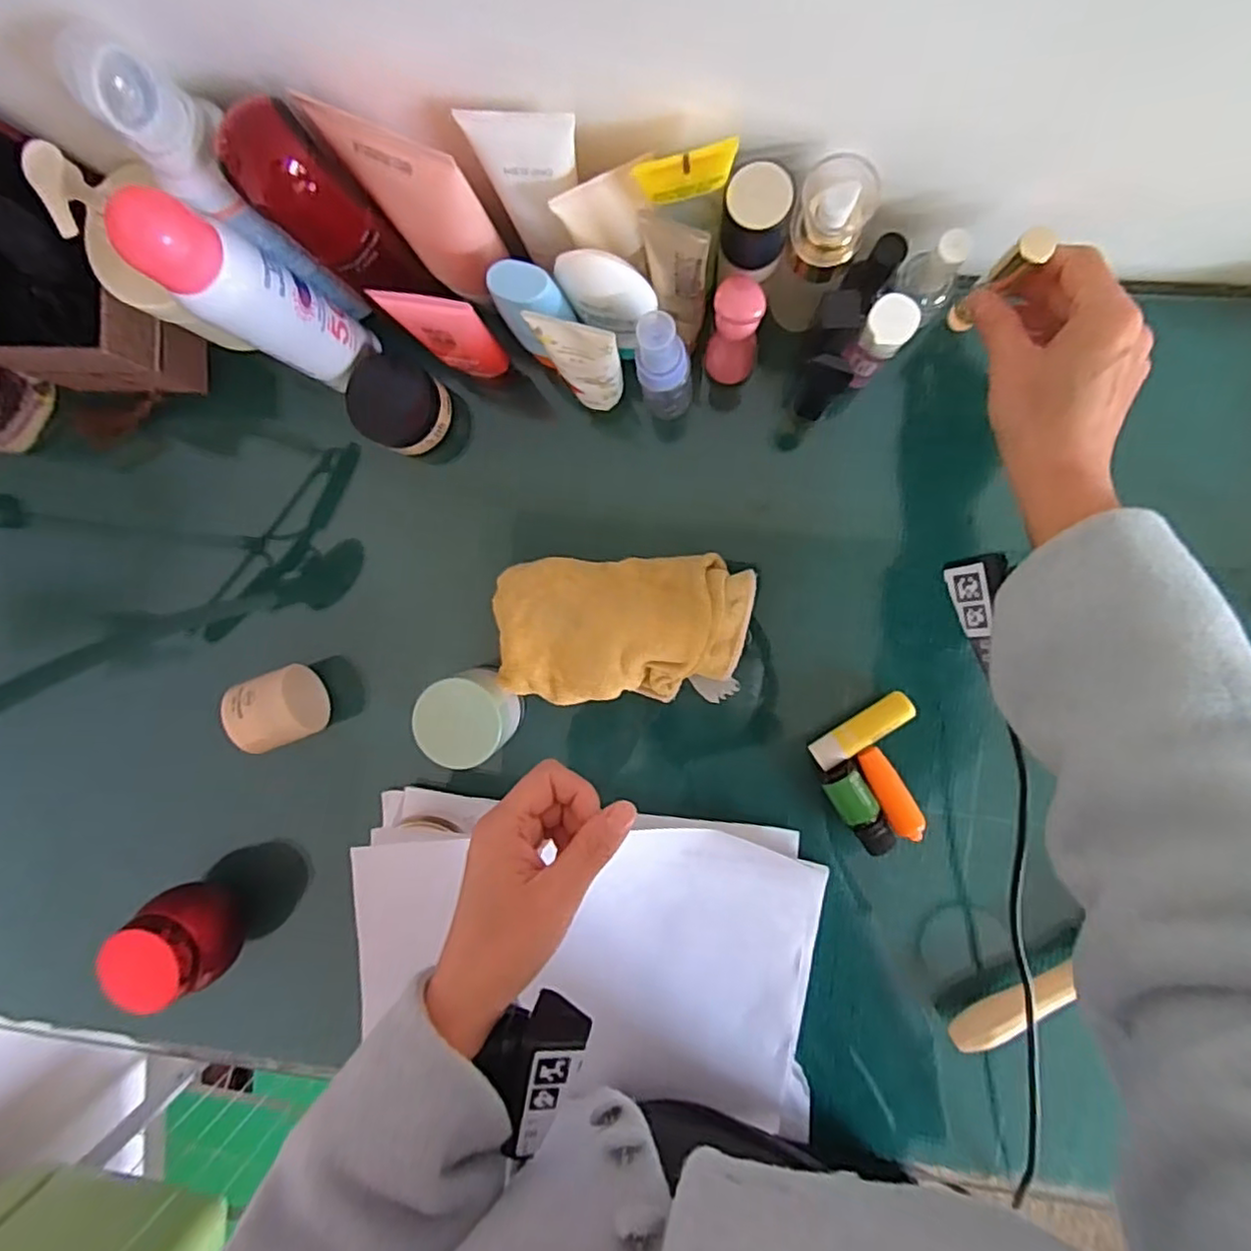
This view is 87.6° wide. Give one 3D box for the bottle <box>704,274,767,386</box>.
[{"bbox_3d":[0.062,-0.166,0.372,0.029,0.082,0.030,13,95,6],"label":"bottle"}]

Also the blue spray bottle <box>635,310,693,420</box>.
[{"bbox_3d":[0.024,-0.143,0.370,0.027,0.099,0.028,12,95,6],"label":"blue spray bottle"}]

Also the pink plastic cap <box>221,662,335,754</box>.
[{"bbox_3d":[-0.237,0.058,0.445,0.047,0.045,0.048,-24,91,8],"label":"pink plastic cap"}]

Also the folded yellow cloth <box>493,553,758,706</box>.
[{"bbox_3d":[-0.002,0.003,0.414,0.158,0.033,0.090,-1,94,7],"label":"folded yellow cloth"}]

